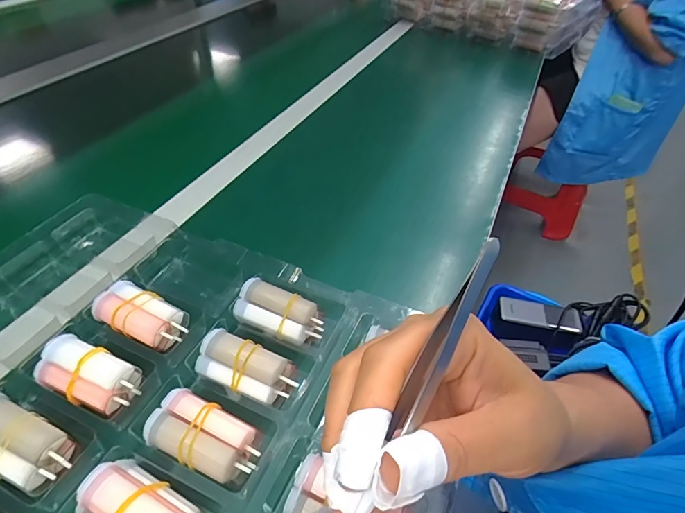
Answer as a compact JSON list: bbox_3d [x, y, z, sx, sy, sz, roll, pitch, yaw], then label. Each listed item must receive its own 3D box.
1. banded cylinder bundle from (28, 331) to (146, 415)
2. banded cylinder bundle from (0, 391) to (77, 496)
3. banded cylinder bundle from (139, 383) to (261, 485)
[{"bbox_3d":[-0.173,0.084,0.283,0.067,0.035,0.033,18,47,15],"label":"banded cylinder bundle"},{"bbox_3d":[-0.198,0.116,0.251,0.067,0.036,0.034,18,47,15],"label":"banded cylinder bundle"},{"bbox_3d":[-0.085,0.115,0.257,0.066,0.032,0.036,18,47,15],"label":"banded cylinder bundle"}]

